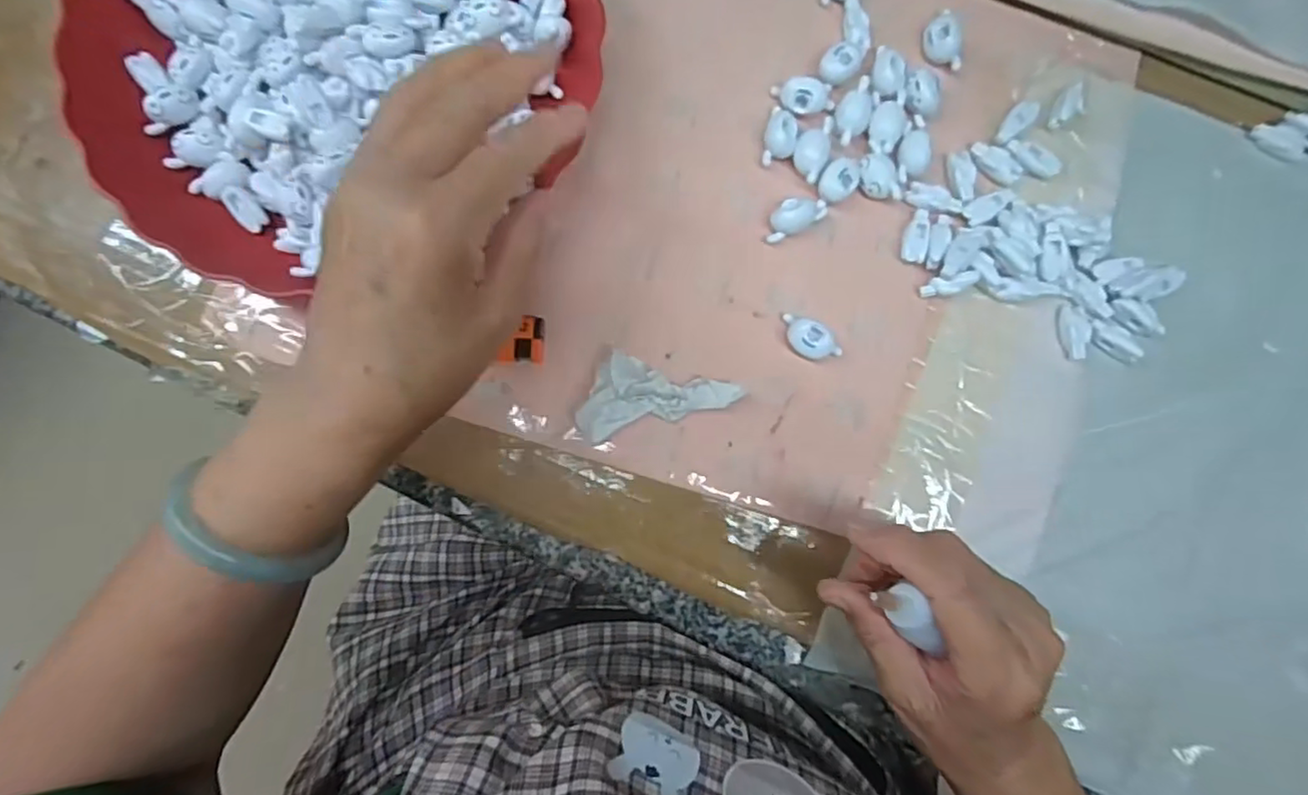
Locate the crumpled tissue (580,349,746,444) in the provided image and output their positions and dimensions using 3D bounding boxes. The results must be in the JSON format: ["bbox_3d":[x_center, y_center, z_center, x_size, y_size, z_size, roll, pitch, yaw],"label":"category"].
[{"bbox_3d":[0.000,-0.005,0.317,0.079,0.019,0.038,-16,88,0],"label":"crumpled tissue"}]

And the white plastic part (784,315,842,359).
[{"bbox_3d":[0.079,-0.029,0.322,0.033,0.016,0.017,35,88,2],"label":"white plastic part"}]

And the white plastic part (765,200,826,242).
[{"bbox_3d":[0.074,-0.094,0.330,0.034,0.009,0.016,-22,88,-1],"label":"white plastic part"}]

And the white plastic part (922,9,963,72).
[{"bbox_3d":[0.153,-0.189,0.335,0.015,0.015,0.029,-15,88,0],"label":"white plastic part"}]

